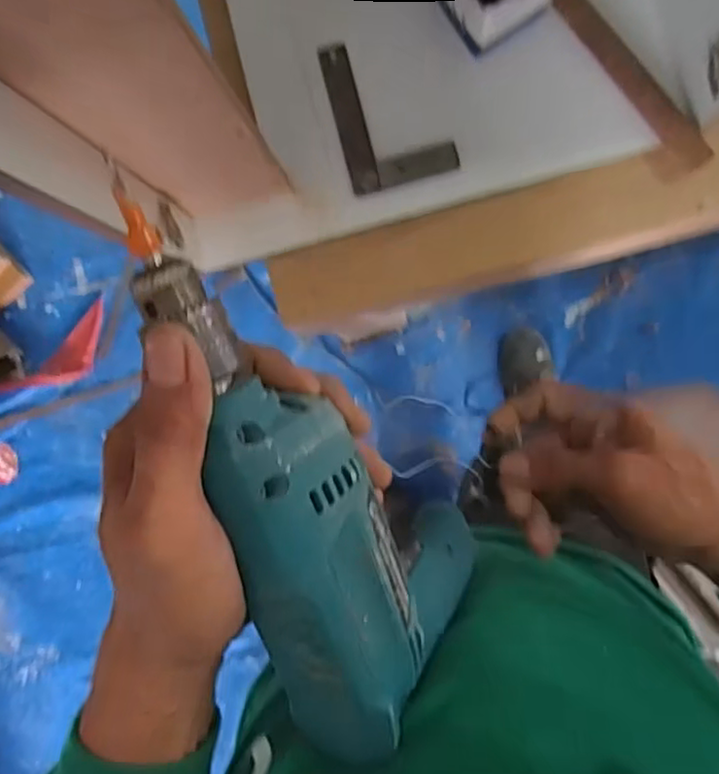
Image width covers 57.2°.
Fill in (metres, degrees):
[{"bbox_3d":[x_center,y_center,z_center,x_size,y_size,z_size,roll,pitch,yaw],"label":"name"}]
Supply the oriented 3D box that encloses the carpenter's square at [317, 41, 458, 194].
[{"bbox_3d":[0.031,-0.325,0.764,0.121,0.011,0.179,-16,89,6],"label":"carpenter's square"}]

